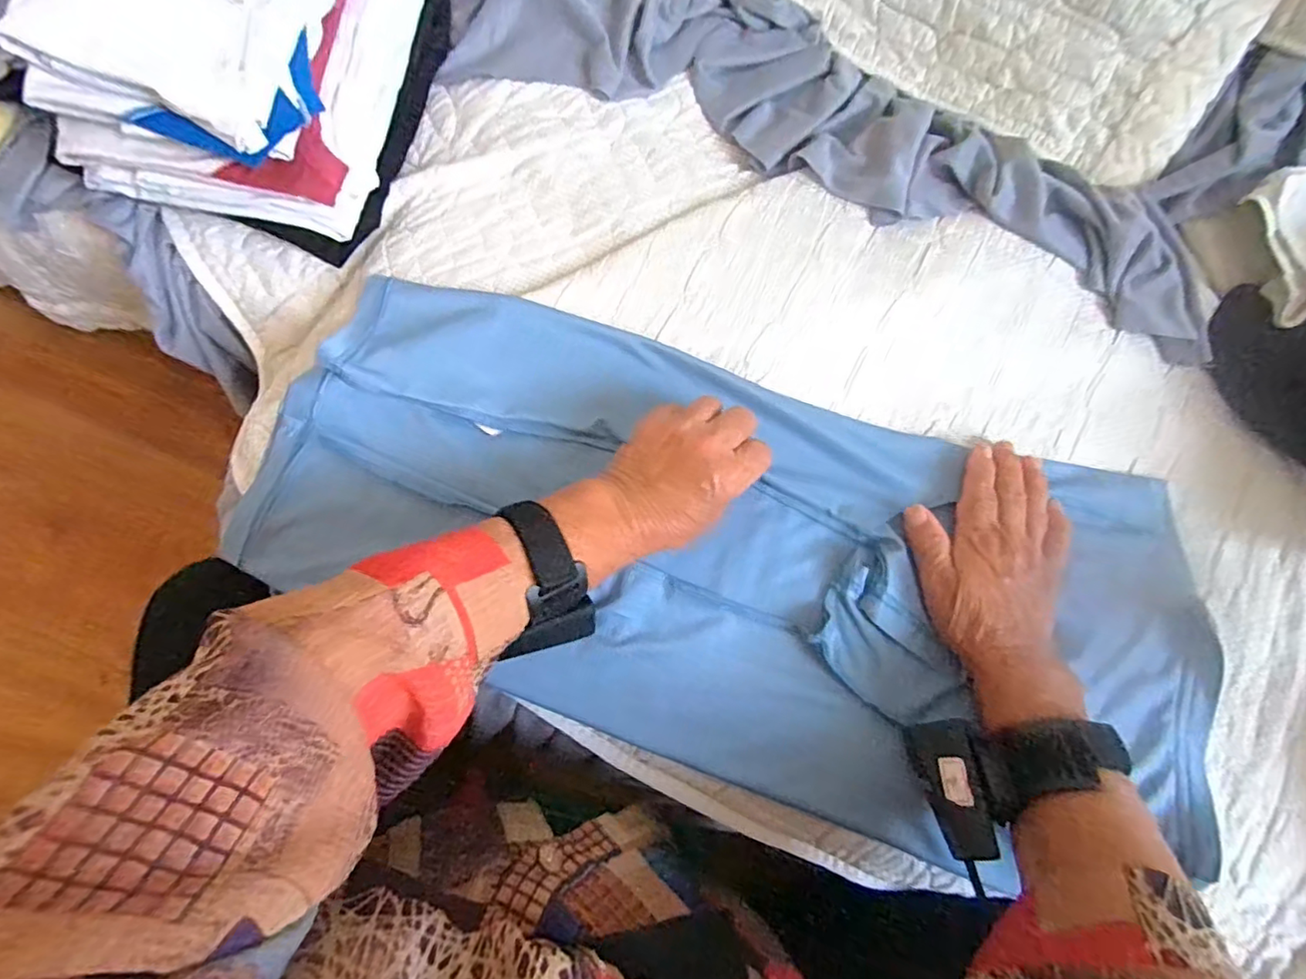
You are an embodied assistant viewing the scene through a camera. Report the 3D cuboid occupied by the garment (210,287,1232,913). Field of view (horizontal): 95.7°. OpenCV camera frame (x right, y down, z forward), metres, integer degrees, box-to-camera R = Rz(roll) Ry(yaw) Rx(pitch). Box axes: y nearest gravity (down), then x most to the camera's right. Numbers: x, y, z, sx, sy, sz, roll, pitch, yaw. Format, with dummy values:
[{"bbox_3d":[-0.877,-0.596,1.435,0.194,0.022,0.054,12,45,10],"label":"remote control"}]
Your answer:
[{"bbox_3d":[0.050,0.043,0.395,0.614,0.034,0.263,20,77,3],"label":"garment"}]

